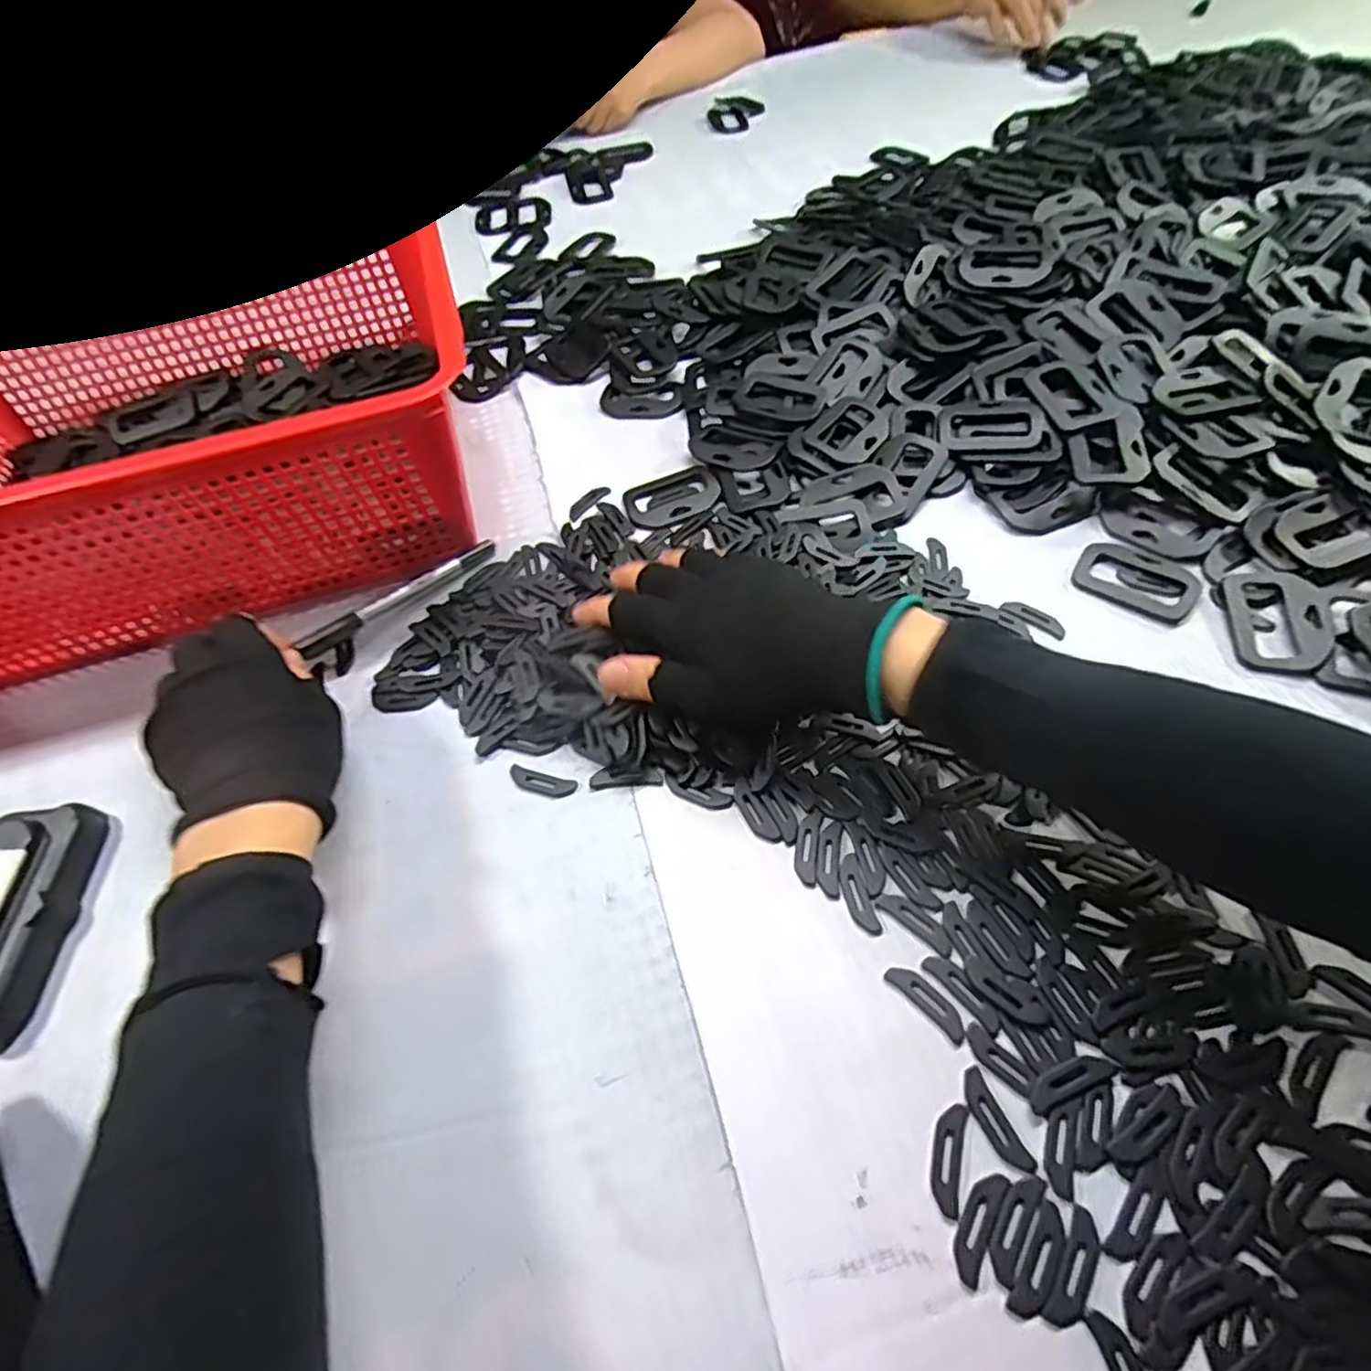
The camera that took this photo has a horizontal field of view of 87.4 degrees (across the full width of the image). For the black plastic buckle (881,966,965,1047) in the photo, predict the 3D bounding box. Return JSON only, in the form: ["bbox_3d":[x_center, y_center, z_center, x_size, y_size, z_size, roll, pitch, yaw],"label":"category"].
[{"bbox_3d":[0.098,0.126,0.287,0.011,0.004,0.036,-38,61,-20],"label":"black plastic buckle"}]

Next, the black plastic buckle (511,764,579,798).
[{"bbox_3d":[-0.072,0.048,0.356,0.036,0.004,0.011,13,57,13],"label":"black plastic buckle"}]

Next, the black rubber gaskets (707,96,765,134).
[{"bbox_3d":[0.057,-0.651,0.815,0.061,0.005,0.084,5,56,8],"label":"black rubber gaskets"}]

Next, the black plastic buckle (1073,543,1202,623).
[{"bbox_3d":[0.248,-0.059,0.393,0.059,0.005,0.043,32,63,23],"label":"black plastic buckle"}]

